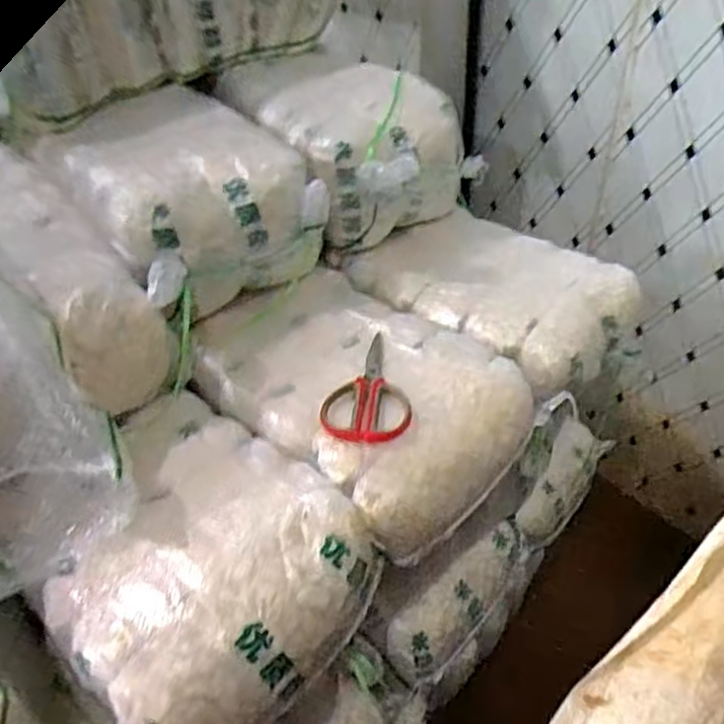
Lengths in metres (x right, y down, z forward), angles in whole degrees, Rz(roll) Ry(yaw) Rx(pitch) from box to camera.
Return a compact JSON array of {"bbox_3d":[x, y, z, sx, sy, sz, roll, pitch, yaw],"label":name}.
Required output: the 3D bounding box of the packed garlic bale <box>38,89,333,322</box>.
[{"bbox_3d":[-0.244,-0.210,0.913,0.267,0.185,0.381,-30,47,-26],"label":"packed garlic bale"}]

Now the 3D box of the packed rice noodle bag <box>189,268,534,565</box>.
[{"bbox_3d":[-0.015,0.037,0.812,0.390,0.107,0.270,30,51,33],"label":"packed rice noodle bag"}]

